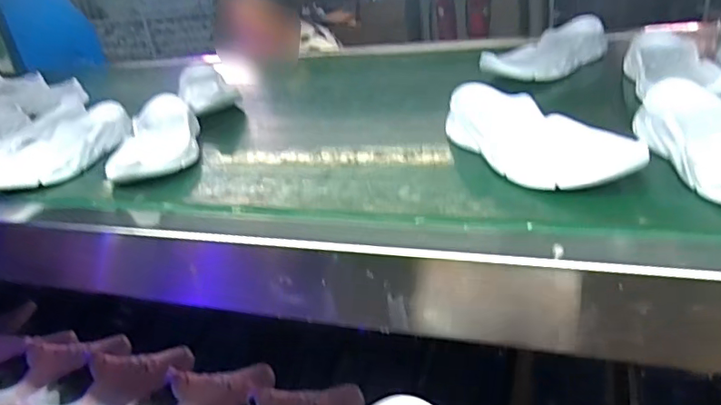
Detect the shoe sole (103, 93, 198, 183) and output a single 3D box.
[{"bbox_3d":[-0.244,-0.083,0.674,0.085,0.036,0.248,-10,26,-7],"label":"shoe sole"}]

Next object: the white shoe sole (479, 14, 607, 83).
[{"bbox_3d":[0.263,-0.213,0.772,0.095,0.049,0.220,15,34,38],"label":"white shoe sole"}]

